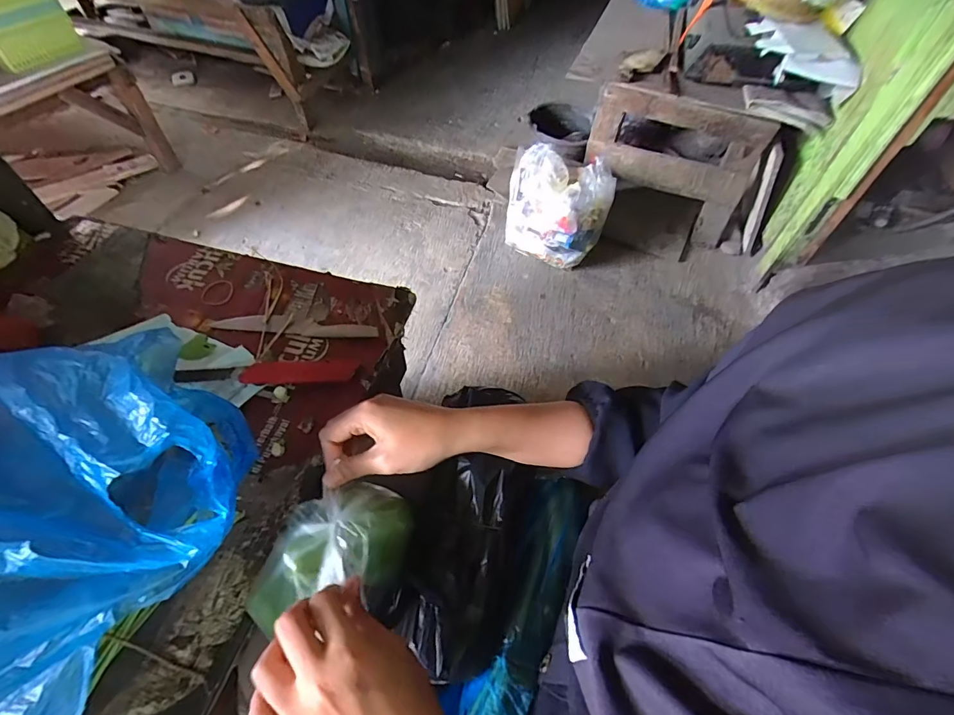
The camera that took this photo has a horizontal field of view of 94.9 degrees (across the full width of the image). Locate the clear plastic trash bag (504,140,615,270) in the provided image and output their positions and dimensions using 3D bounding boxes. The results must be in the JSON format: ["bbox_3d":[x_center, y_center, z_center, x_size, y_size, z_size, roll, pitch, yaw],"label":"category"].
[{"bbox_3d":[0.268,-0.502,1.473,0.324,0.297,0.196,19,56,12],"label":"clear plastic trash bag"}]

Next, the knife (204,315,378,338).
[{"bbox_3d":[-0.242,-0.045,0.585,0.223,0.018,0.030,7,55,3],"label":"knife"}]

